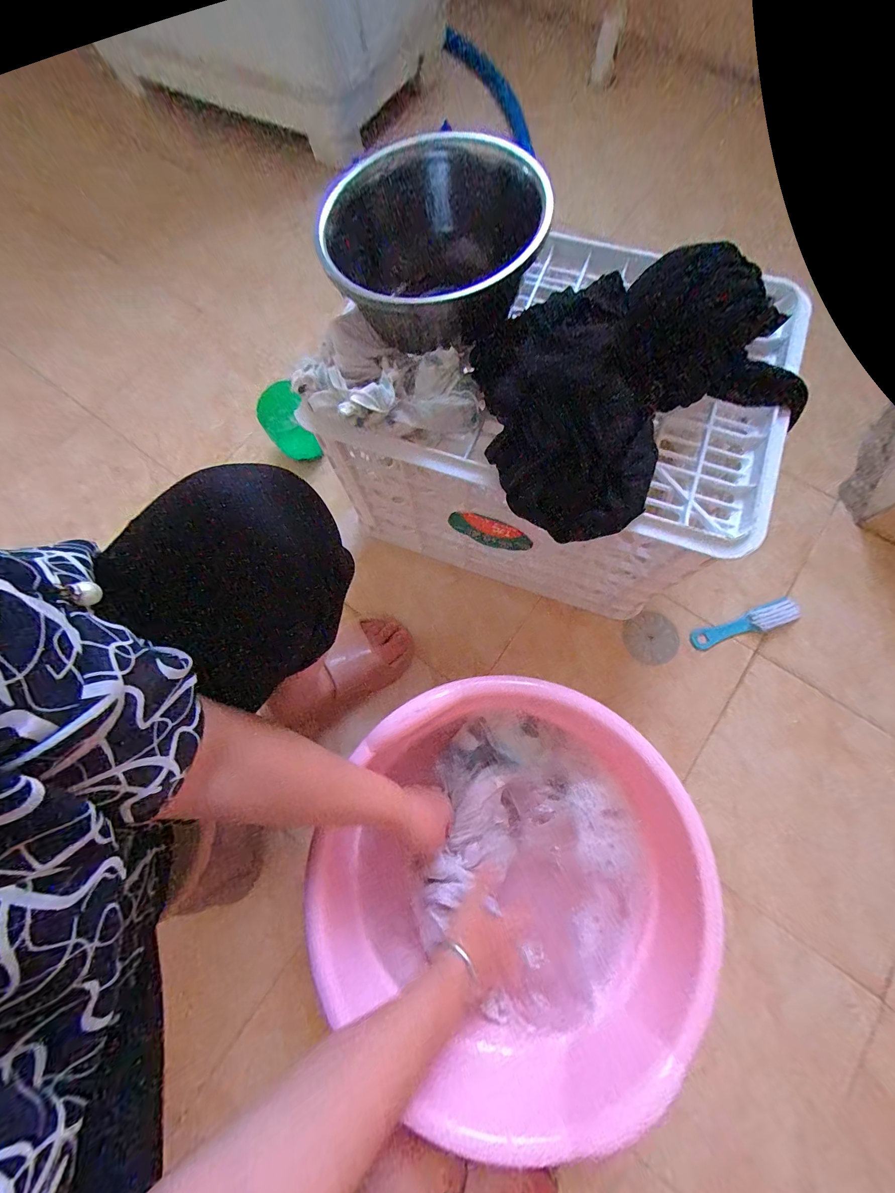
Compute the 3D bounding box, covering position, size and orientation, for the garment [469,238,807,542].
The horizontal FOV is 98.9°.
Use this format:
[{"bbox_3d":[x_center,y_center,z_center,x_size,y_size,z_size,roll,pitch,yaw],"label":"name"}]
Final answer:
[{"bbox_3d":[0.183,-0.188,0.343,0.307,0.089,0.197,-25,74,-3],"label":"garment"}]

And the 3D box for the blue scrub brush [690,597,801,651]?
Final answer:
[{"bbox_3d":[0.437,0.043,0.560,0.152,0.020,0.034,-20,77,-4],"label":"blue scrub brush"}]

